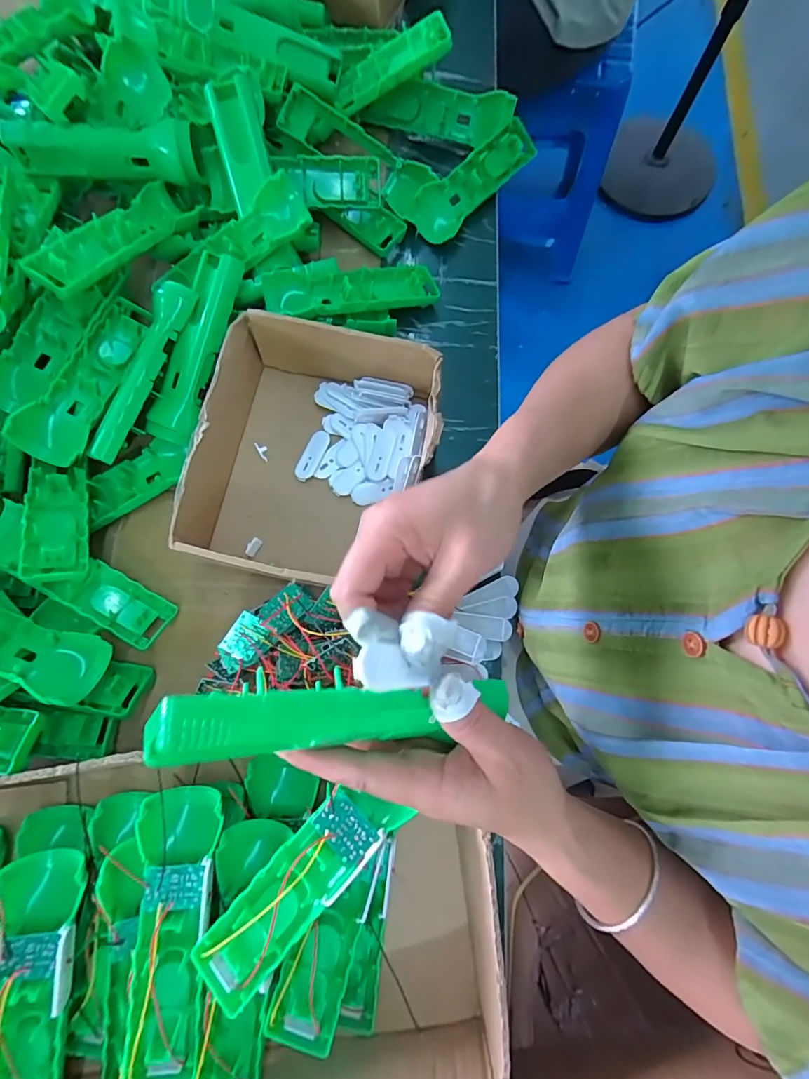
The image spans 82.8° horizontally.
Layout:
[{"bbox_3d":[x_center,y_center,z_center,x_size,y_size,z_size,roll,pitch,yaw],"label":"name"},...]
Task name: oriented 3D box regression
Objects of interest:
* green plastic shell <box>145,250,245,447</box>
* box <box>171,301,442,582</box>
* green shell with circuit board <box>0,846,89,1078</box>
[{"bbox_3d":[-0.181,-0.162,0.392,0.039,0.018,0.159,22,95,3],"label":"green plastic shell"},{"bbox_3d":[-0.077,-0.068,0.387,0.191,0.071,0.206,13,78,1],"label":"box"},{"bbox_3d":[-0.241,0.294,0.298,0.053,0.037,0.164,3,78,1],"label":"green shell with circuit board"}]

